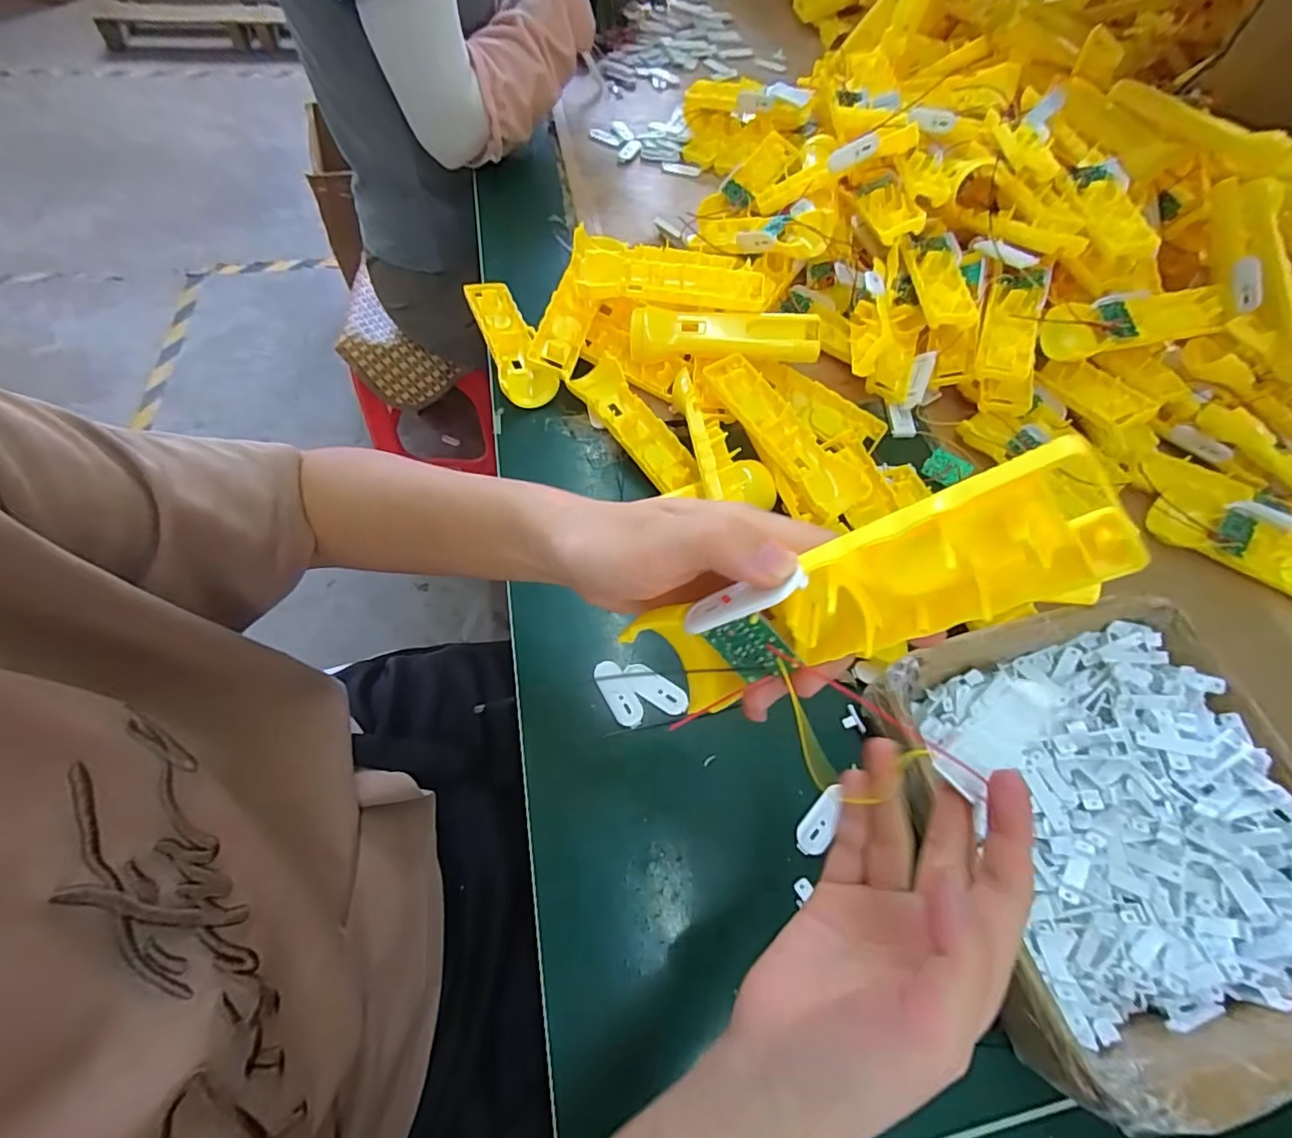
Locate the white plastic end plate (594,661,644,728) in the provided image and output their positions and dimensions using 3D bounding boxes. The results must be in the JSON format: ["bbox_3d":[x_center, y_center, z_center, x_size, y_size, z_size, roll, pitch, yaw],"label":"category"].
[{"bbox_3d":[-0.020,0.087,0.393,0.020,0.004,0.049,-26,66,-17],"label":"white plastic end plate"}]

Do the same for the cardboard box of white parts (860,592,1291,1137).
[{"bbox_3d":[0.270,0.146,0.333,0.216,0.073,0.231,-13,63,-11],"label":"cardboard box of white parts"}]

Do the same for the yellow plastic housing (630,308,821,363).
[{"bbox_3d":[0.069,-0.205,0.495,0.161,0.029,0.042,3,61,-3],"label":"yellow plastic housing"}]

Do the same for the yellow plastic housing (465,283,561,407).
[{"bbox_3d":[-0.134,-0.221,0.546,0.050,0.032,0.157,-21,65,-15],"label":"yellow plastic housing"}]

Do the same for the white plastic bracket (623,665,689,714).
[{"bbox_3d":[0.007,0.084,0.397,0.050,0.004,0.019,31,63,13],"label":"white plastic bracket"}]

